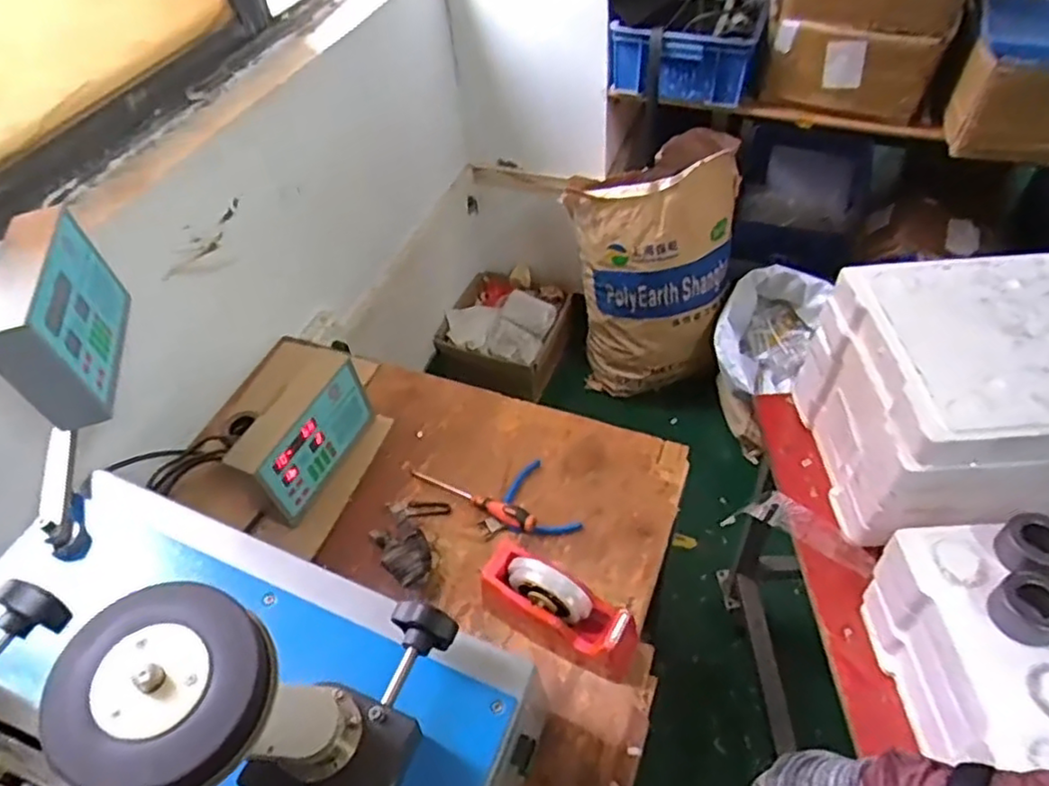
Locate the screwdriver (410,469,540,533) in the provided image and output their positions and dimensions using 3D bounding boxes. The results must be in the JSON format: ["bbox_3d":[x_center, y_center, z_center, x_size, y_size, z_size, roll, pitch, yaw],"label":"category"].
[{"bbox_3d":[-0.081,0.155,0.997,0.222,0.035,0.025,23,56,22],"label":"screwdriver"}]

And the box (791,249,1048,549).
[{"bbox_3d":[0.610,0.007,0.864,0.383,0.242,0.291,-3,51,3],"label":"box"}]

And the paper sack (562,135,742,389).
[{"bbox_3d":[0.323,-0.315,1.749,0.395,0.605,0.305,5,51,9],"label":"paper sack"}]

